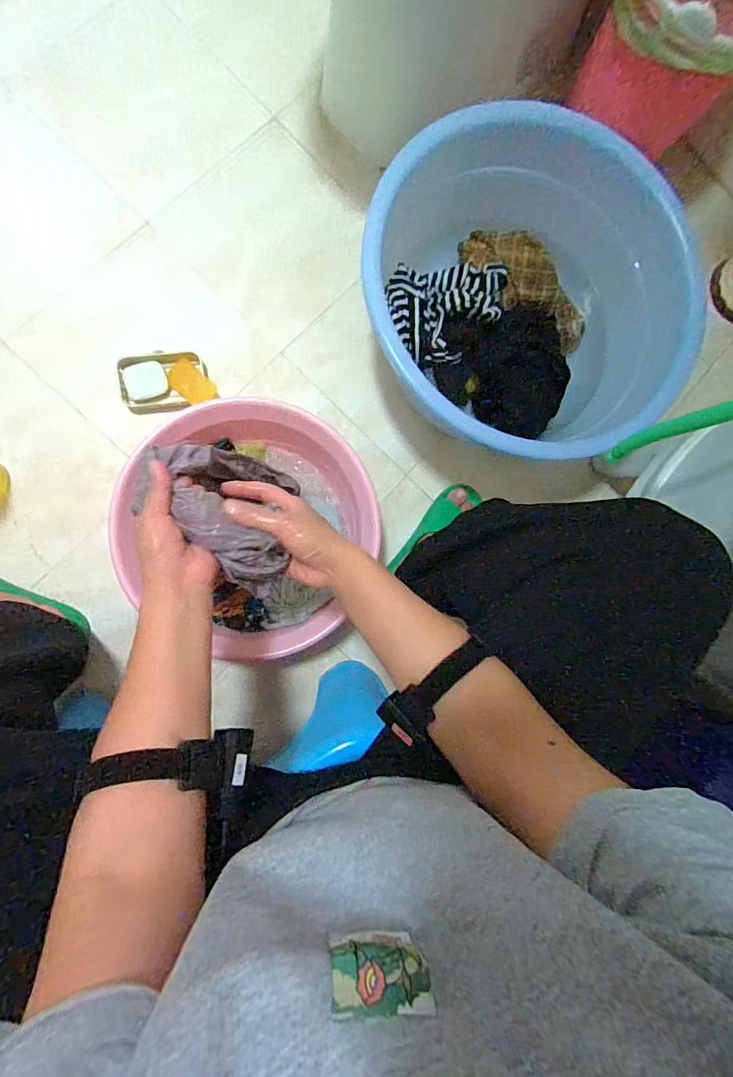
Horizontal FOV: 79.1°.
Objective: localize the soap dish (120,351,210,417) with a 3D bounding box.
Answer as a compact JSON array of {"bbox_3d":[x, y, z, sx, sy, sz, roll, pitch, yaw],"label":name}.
[{"bbox_3d":[-0.329,-0.253,0.721,0.133,0.031,0.087,-7,88,-10],"label":"soap dish"}]

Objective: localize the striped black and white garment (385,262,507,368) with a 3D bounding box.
[{"bbox_3d":[0.132,-0.352,0.671,0.206,0.075,0.166,-5,88,-8],"label":"striped black and white garment"}]

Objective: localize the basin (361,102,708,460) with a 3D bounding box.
[{"bbox_3d":[0.220,-0.359,0.717,0.461,0.226,0.471,0,87,-8],"label":"basin"}]

